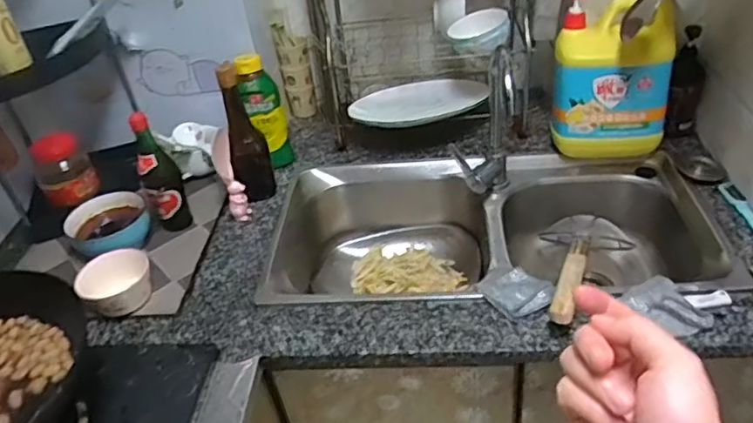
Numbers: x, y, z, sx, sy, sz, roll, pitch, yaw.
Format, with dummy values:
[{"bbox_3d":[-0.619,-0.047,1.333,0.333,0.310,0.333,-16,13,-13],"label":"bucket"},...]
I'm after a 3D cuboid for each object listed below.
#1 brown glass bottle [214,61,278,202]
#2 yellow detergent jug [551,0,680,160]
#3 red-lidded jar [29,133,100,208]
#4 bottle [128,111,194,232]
[{"bbox_3d":[-0.246,-0.139,1.112,0.071,0.269,0.086,-14,38,-9],"label":"brown glass bottle"},{"bbox_3d":[0.432,-0.239,1.083,0.200,0.272,0.112,2,38,12],"label":"yellow detergent jug"},{"bbox_3d":[-0.610,-0.083,1.147,0.097,0.093,0.120,-29,43,-27],"label":"red-lidded jar"},{"bbox_3d":[-0.385,-0.062,1.054,0.071,0.229,0.055,-22,40,-19],"label":"bottle"}]

